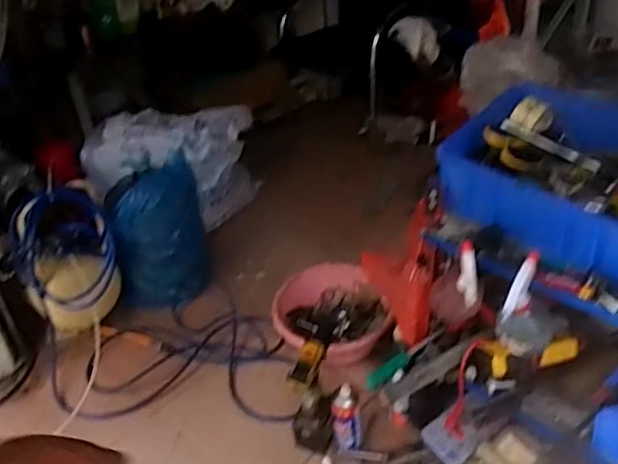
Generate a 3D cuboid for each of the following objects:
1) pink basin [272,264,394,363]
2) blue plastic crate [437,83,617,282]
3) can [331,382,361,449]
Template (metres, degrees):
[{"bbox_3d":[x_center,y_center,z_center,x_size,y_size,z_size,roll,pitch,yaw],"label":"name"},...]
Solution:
[{"bbox_3d":[0.070,0.242,1.704,0.325,0.121,0.359,-11,35,-5],"label":"pink basin"},{"bbox_3d":[0.412,-0.093,0.966,0.347,0.145,0.251,26,46,38],"label":"blue plastic crate"},{"bbox_3d":[0.086,0.428,1.385,0.058,0.174,0.058,-5,35,3],"label":"can"}]

